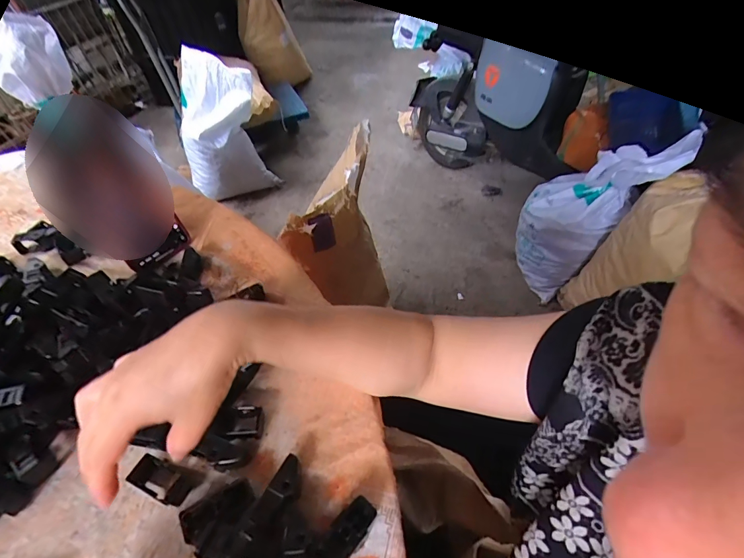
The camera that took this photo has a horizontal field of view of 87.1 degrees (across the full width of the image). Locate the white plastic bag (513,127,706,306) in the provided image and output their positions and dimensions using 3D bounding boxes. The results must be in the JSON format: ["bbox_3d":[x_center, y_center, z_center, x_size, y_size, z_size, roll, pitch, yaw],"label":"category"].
[{"bbox_3d":[0.723,-0.272,1.375,0.213,0.652,0.316,13,35,-42],"label":"white plastic bag"}]

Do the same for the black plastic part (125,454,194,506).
[{"bbox_3d":[-0.161,0.154,0.299,0.038,0.022,0.022,17,51,16],"label":"black plastic part"}]

